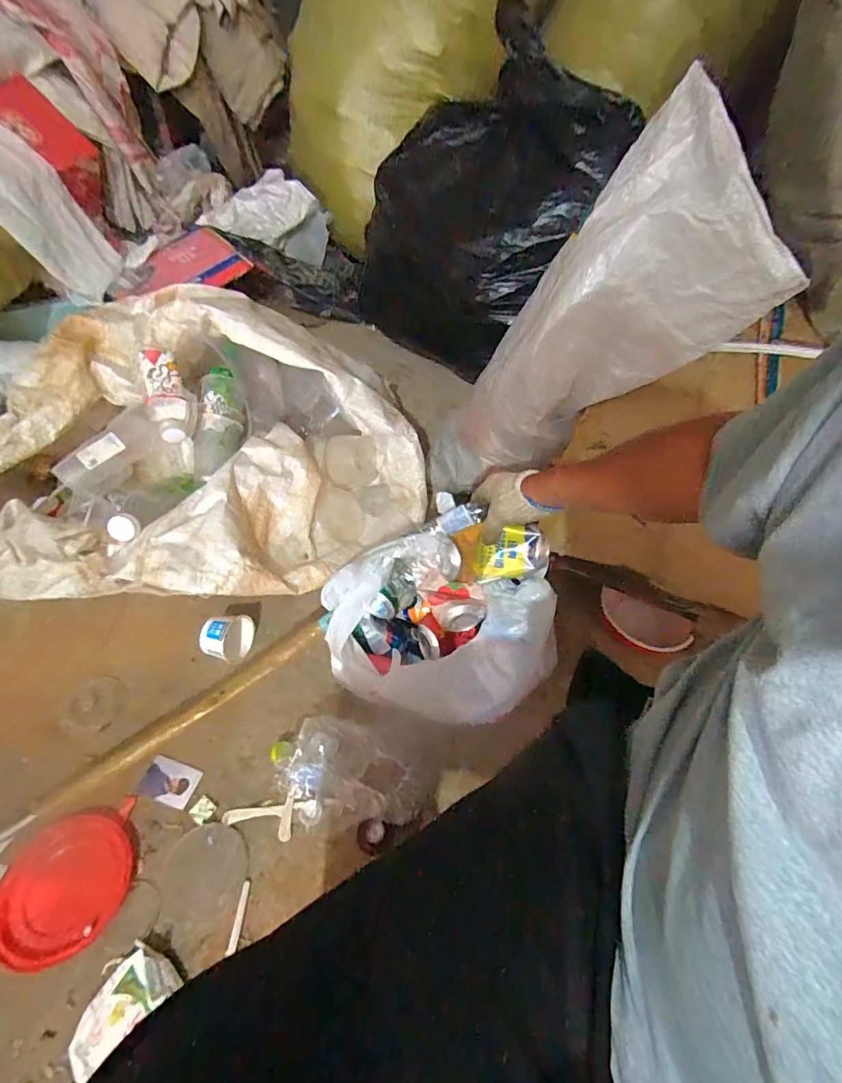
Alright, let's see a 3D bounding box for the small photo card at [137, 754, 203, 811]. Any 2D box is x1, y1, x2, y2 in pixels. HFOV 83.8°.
[{"bbox_3d":[-0.367,0.352,0.686,0.076,0.004,0.054,17,62,5],"label":"small photo card"}]

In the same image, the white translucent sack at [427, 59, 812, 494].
[{"bbox_3d":[0.244,-0.296,0.787,0.248,0.658,0.183,22,50,-23],"label":"white translucent sack"}]

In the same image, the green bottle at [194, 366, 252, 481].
[{"bbox_3d":[-0.355,-0.206,0.821,0.067,0.067,0.201,6,80,1],"label":"green bottle"}]

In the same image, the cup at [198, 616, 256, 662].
[{"bbox_3d":[-0.326,0.168,0.796,0.073,0.072,0.071,1,54,-2],"label":"cup"}]

